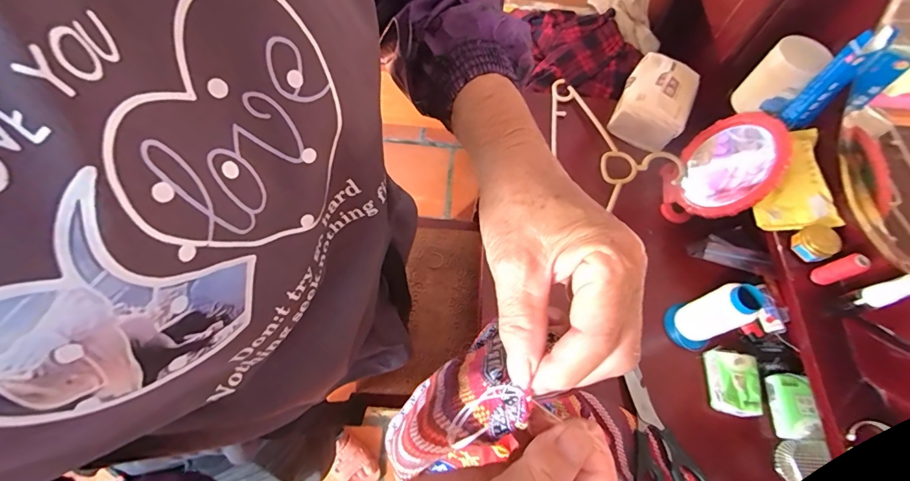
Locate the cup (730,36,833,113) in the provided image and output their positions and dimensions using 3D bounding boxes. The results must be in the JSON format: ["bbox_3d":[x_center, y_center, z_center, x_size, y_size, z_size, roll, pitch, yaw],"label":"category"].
[{"bbox_3d":[0.433,-0.217,0.559,0.074,0.084,0.061,-38,72,-19],"label":"cup"}]

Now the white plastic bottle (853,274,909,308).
[{"bbox_3d":[0.430,0.050,0.411,0.020,0.055,0.020,-6,62,-24],"label":"white plastic bottle"}]

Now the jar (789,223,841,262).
[{"bbox_3d":[0.422,0.002,0.486,0.040,0.025,0.039,1,64,-3],"label":"jar"}]

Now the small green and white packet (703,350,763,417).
[{"bbox_3d":[0.342,0.174,0.506,0.057,0.020,0.073,6,64,-1],"label":"small green and white packet"}]

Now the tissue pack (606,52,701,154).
[{"bbox_3d":[0.320,-0.222,0.666,0.103,0.068,0.137,27,65,9],"label":"tissue pack"}]

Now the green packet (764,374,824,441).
[{"bbox_3d":[0.403,0.197,0.499,0.043,0.025,0.071,-16,67,32],"label":"green packet"}]

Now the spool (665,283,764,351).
[{"bbox_3d":[0.309,0.091,0.501,0.046,0.119,0.054,-17,66,-12],"label":"spool"}]

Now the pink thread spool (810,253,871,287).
[{"bbox_3d":[0.426,0.033,0.461,0.018,0.054,0.021,-12,65,-9],"label":"pink thread spool"}]

